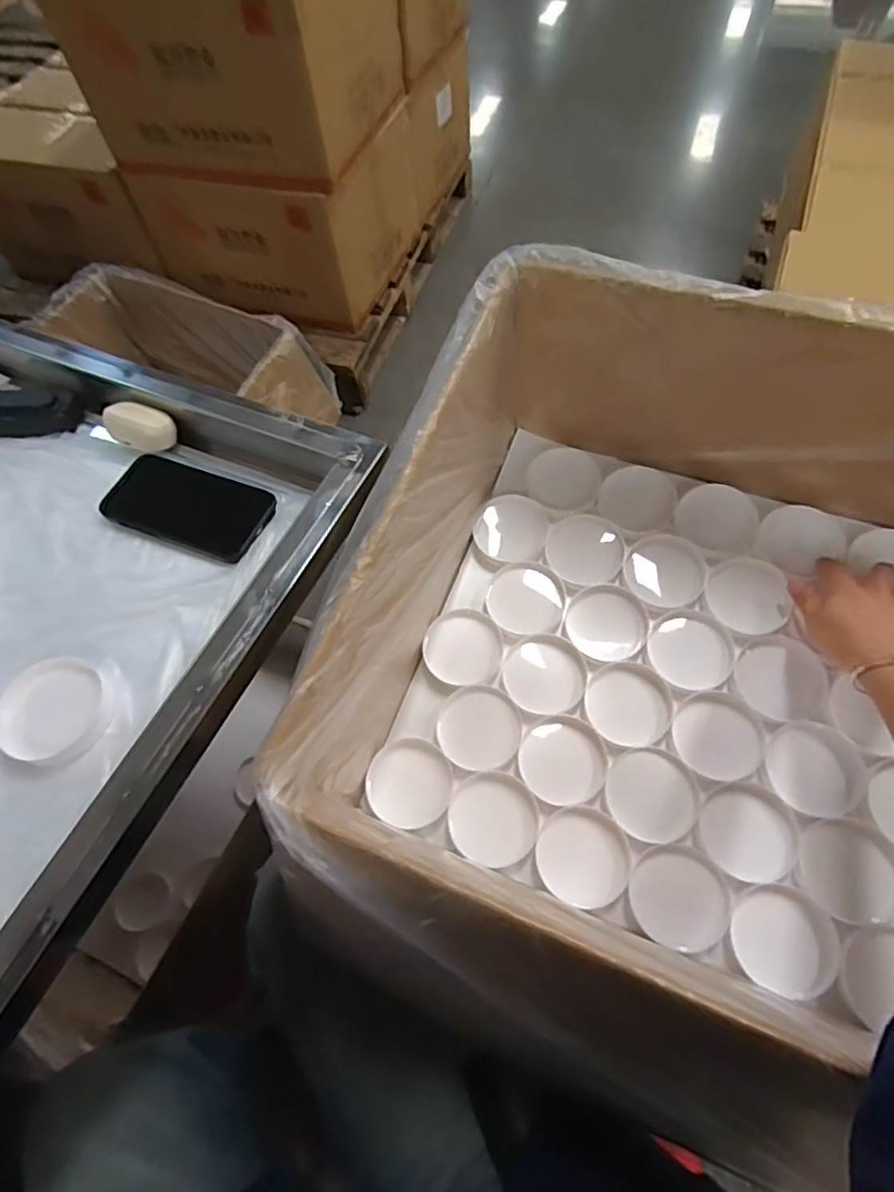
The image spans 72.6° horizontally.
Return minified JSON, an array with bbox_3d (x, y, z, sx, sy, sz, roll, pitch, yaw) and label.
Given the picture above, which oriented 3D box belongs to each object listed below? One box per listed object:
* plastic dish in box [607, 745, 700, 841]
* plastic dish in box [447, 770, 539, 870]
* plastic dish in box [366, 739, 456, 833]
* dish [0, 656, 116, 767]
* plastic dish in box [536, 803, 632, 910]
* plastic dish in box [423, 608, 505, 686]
[{"bbox_3d":[0.176,0.170,0.522,0.074,0.013,0.074,-1,61,2],"label":"plastic dish in box"},{"bbox_3d":[0.040,0.191,0.522,0.074,0.012,0.073,-1,61,2],"label":"plastic dish in box"},{"bbox_3d":[-0.033,0.168,0.551,0.072,0.019,0.077,-1,61,2],"label":"plastic dish in box"},{"bbox_3d":[-0.289,0.082,0.447,0.079,0.016,0.073,-1,61,2],"label":"dish"},{"bbox_3d":[0.114,0.217,0.510,0.074,0.009,0.075,-1,61,2],"label":"plastic dish in box"},{"bbox_3d":[0.017,0.052,0.606,0.077,0.015,0.074,43,92,3],"label":"plastic dish in box"}]

